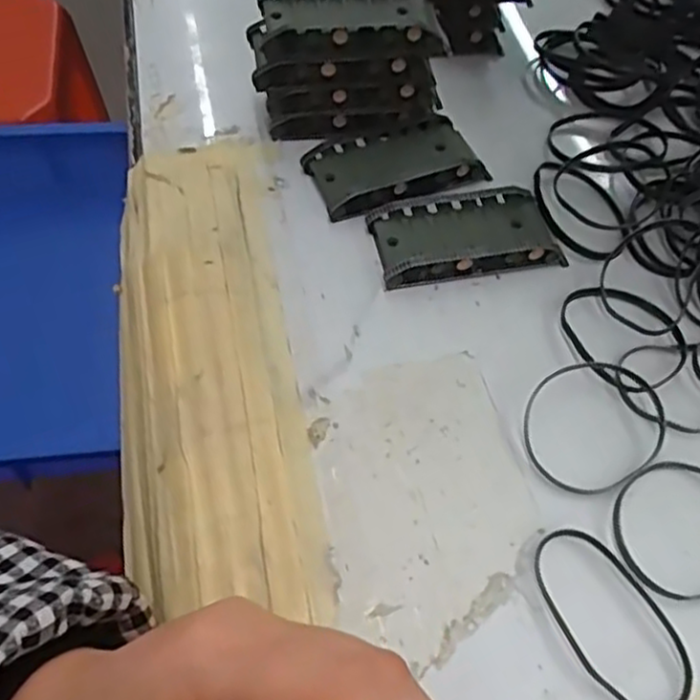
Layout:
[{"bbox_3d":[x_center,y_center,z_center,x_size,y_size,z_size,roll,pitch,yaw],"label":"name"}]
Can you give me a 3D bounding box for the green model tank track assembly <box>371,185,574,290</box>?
[{"bbox_3d":[0.059,-0.059,0.370,0.092,0.018,0.045,-8,58,-9],"label":"green model tank track assembly"}]

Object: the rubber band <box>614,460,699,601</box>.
[{"bbox_3d":[0.139,0.072,0.297,0.064,0.004,0.054,-21,61,-16],"label":"rubber band"}]

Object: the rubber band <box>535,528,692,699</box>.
[{"bbox_3d":[0.101,0.102,0.276,0.039,0.004,0.073,-22,61,-17],"label":"rubber band"}]

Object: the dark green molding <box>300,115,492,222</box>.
[{"bbox_3d":[0.026,-0.099,0.394,0.090,0.017,0.052,-19,60,-15],"label":"dark green molding"}]

